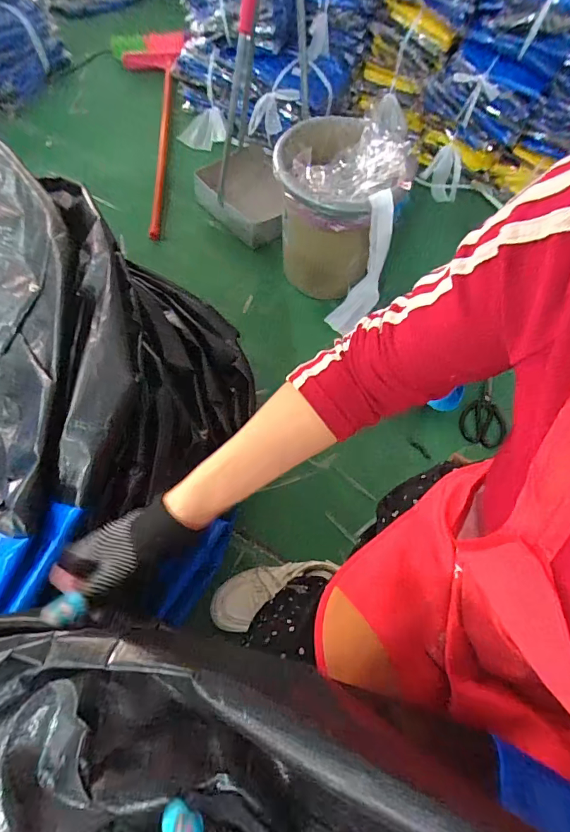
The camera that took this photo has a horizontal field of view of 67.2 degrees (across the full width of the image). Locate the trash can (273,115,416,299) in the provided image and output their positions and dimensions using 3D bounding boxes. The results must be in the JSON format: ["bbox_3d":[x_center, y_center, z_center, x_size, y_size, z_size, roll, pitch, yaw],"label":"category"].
[{"bbox_3d":[0.113,-0.456,1.011,0.250,0.349,0.250,1,64,-3],"label":"trash can"}]

